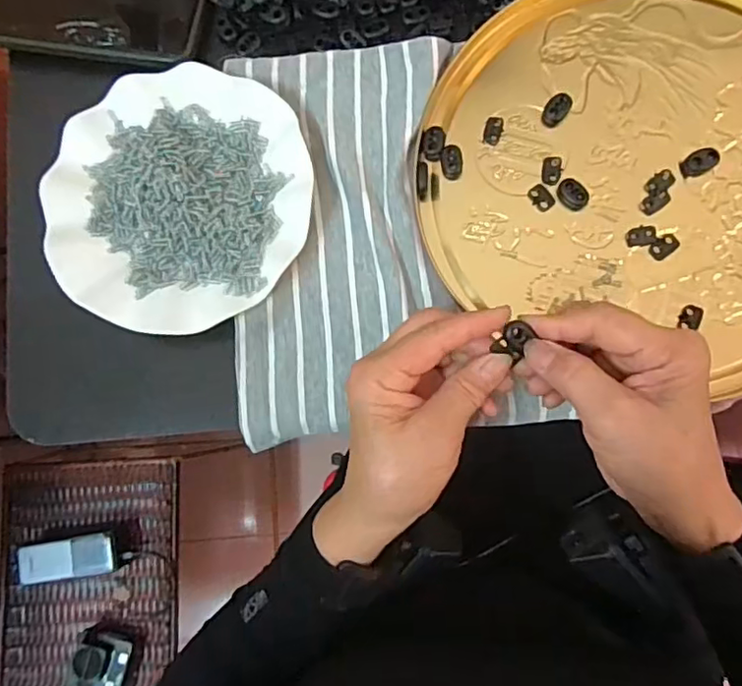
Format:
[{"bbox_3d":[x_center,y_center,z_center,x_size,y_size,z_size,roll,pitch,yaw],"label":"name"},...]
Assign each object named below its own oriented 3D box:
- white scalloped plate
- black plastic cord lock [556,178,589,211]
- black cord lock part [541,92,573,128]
[{"bbox_3d":[-0.130,-0.099,0.413,0.175,0.021,0.180,-1,83,4],"label":"white scalloped plate"},{"bbox_3d":[0.135,-0.100,0.401,0.022,0.004,0.018,43,88,8],"label":"black plastic cord lock"},{"bbox_3d":[0.126,-0.159,0.407,0.014,0.004,0.026,37,87,8],"label":"black cord lock part"}]

